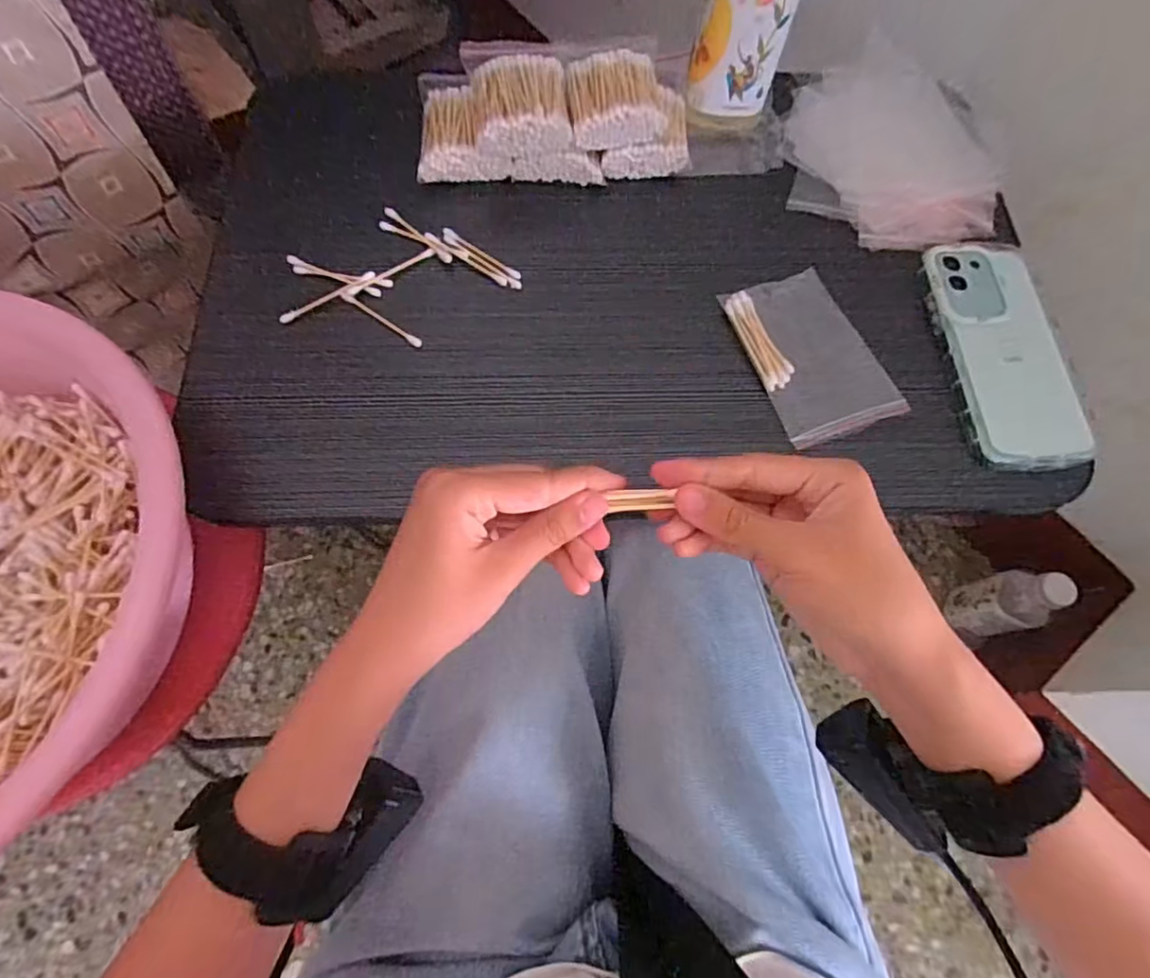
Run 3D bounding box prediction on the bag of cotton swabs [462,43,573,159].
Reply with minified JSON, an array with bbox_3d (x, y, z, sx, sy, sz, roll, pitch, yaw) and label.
[{"bbox_3d":[-0.041,-0.281,0.434,0.072,0.033,0.090,-4,70,-4],"label":"bag of cotton swabs"}]

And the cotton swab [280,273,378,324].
[{"bbox_3d":[-0.170,-0.132,0.414,0.069,0.009,0.009,-31,74,-13],"label":"cotton swab"}]

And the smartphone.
[{"bbox_3d":[0.288,-0.094,0.402,0.075,0.012,0.165,-5,70,-4],"label":"smartphone"}]

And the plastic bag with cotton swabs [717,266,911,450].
[{"bbox_3d":[0.157,-0.090,0.402,0.075,0.013,0.117,-18,71,-9],"label":"plastic bag with cotton swabs"}]

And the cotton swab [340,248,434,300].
[{"bbox_3d":[-0.131,-0.151,0.422,0.070,0.008,0.008,-32,74,-13],"label":"cotton swab"}]

